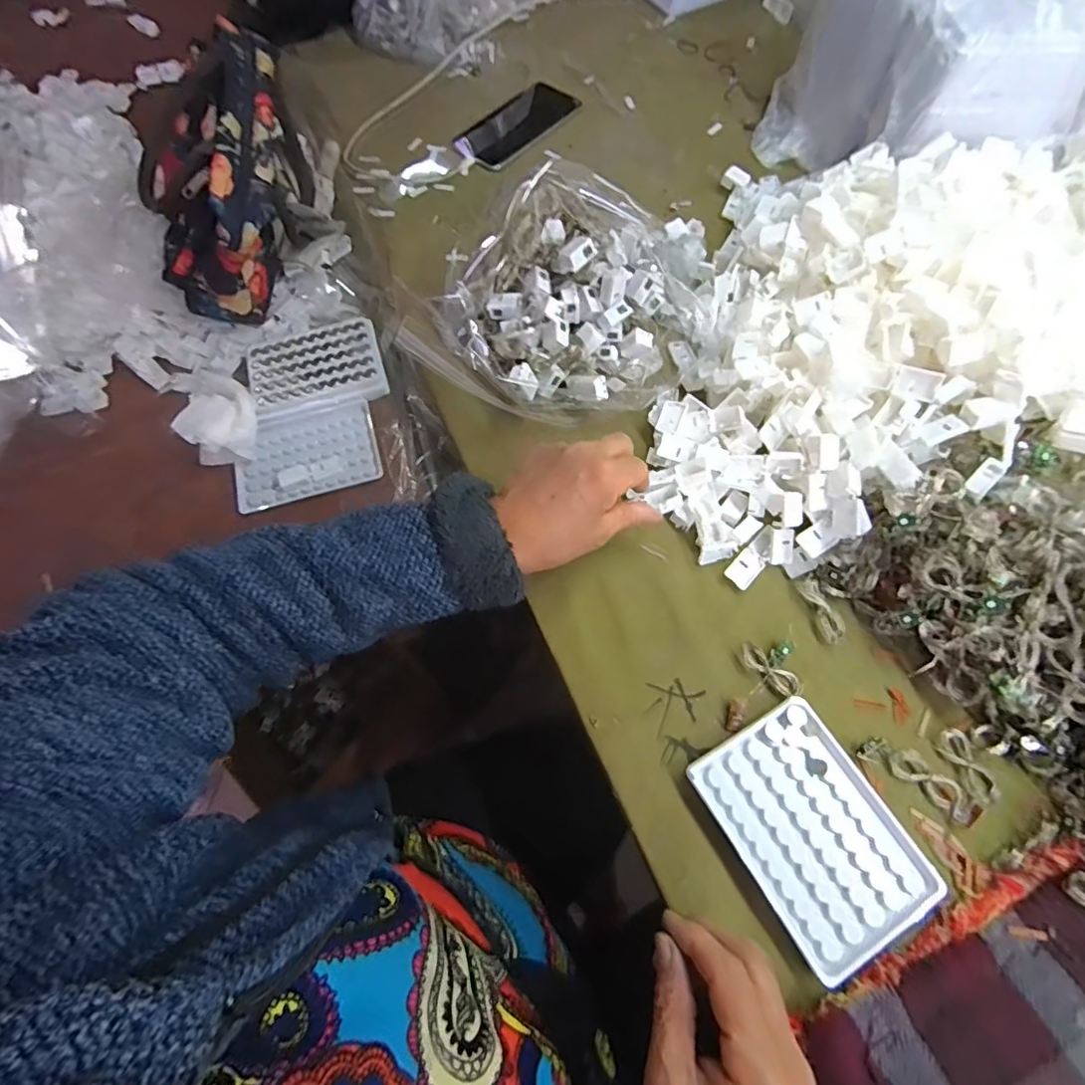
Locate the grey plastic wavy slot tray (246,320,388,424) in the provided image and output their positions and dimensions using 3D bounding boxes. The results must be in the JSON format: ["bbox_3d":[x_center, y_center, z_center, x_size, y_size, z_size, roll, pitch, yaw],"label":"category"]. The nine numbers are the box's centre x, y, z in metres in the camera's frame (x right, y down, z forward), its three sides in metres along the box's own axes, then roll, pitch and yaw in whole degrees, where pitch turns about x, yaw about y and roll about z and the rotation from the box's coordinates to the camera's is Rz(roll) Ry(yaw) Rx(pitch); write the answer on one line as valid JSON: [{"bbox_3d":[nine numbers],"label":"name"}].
[{"bbox_3d":[-0.222,-0.176,0.550,0.122,0.016,0.100,-17,66,-7],"label":"grey plastic wavy slot tray"}]

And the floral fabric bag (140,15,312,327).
[{"bbox_3d":[-0.301,-0.332,0.529,0.125,0.154,0.212,-6,66,-2],"label":"floral fabric bag"}]

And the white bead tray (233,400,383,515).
[{"bbox_3d":[-0.221,-0.082,0.518,0.129,0.014,0.085,-16,66,-6],"label":"white bead tray"}]

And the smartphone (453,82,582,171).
[{"bbox_3d":[-0.025,-0.492,0.649,0.068,0.008,0.158,41,72,17],"label":"smartphone"}]

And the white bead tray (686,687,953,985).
[{"bbox_3d":[0.166,0.178,0.346,0.093,0.016,0.134,-29,68,-11],"label":"white bead tray"}]

